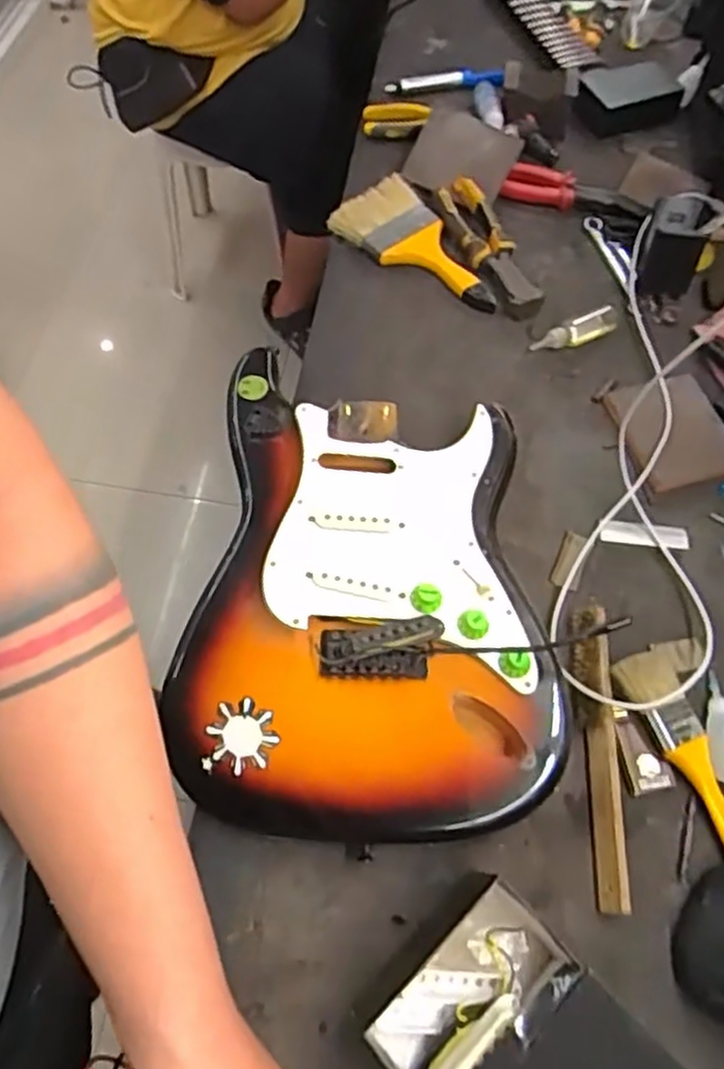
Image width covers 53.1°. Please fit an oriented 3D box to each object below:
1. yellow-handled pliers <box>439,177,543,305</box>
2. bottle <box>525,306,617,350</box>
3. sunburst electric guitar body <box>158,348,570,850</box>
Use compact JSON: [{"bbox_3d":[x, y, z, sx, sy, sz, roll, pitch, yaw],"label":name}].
[{"bbox_3d":[0.143,-0.335,0.832,0.050,0.016,0.193,-28,68,6],"label":"yellow-handled pliers"},{"bbox_3d":[0.232,-0.218,0.782,0.099,0.025,0.018,-22,65,-12],"label":"bottle"},{"bbox_3d":[0.013,0.046,0.607,0.297,0.067,0.388,7,62,3],"label":"sunburst electric guitar body"}]

